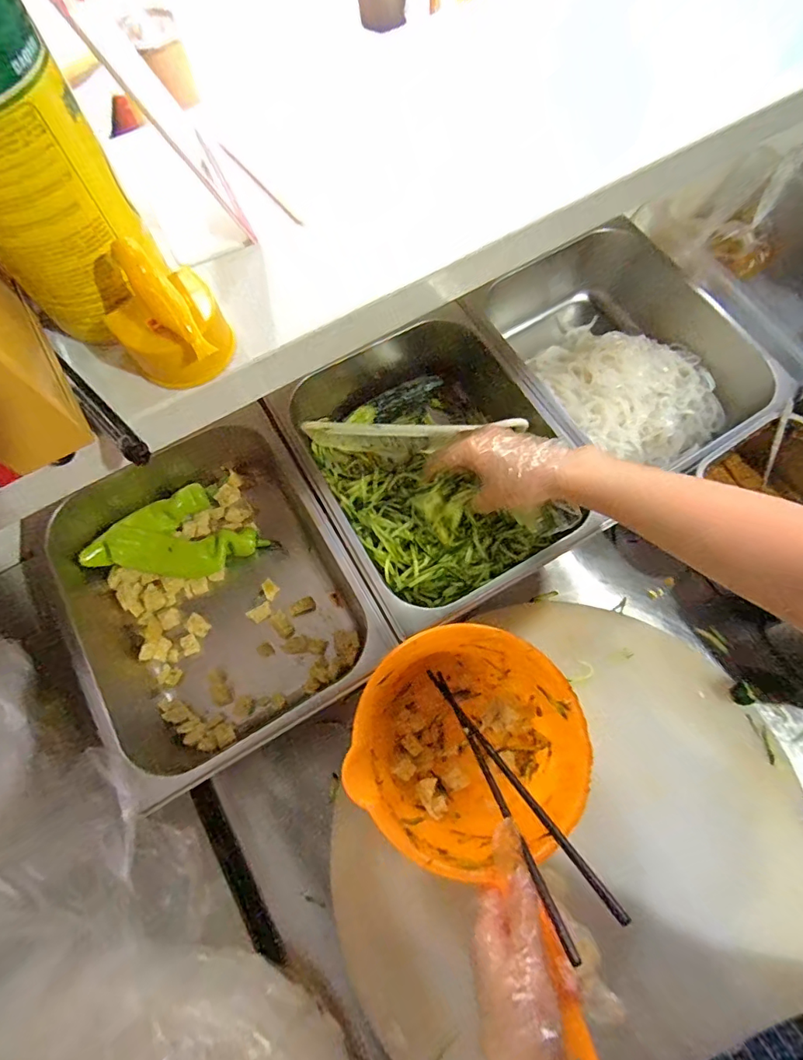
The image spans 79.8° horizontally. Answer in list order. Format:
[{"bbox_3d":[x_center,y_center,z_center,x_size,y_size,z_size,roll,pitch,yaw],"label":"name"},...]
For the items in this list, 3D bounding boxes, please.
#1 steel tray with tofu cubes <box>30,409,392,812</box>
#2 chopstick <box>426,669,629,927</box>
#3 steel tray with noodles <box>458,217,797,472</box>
[{"bbox_3d":[-0.201,0.061,0.511,0.277,0.110,0.324,-30,73,-9],"label":"steel tray with tofu cubes"},{"bbox_3d":[0.086,0.198,0.401,0.008,0.009,0.242,-35,36,-11],"label":"chopstick"},{"bbox_3d":[0.255,-0.211,0.608,0.279,0.110,0.348,-27,73,-8],"label":"steel tray with noodles"}]

